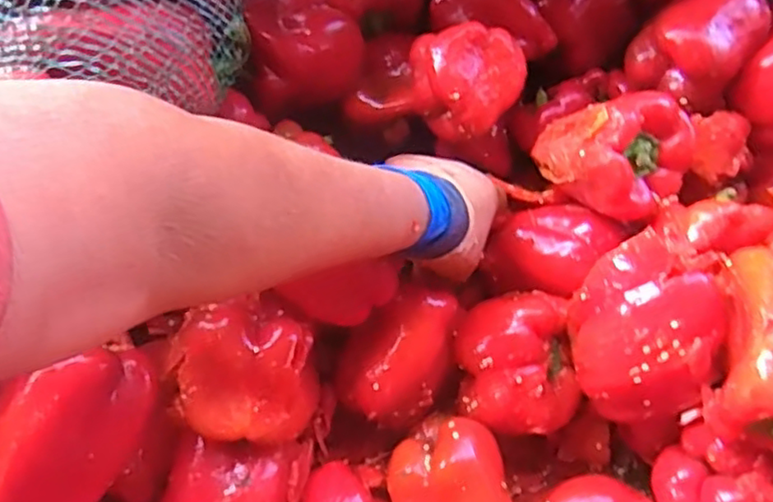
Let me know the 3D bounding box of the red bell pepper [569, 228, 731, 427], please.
[{"bbox_3d":[0.168,0.056,0.424,0.096,0.058,0.096,0,74,0],"label":"red bell pepper"}]

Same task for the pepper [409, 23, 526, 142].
[{"bbox_3d":[0.063,-0.124,0.506,0.087,0.072,0.072,-3,74,-1],"label":"pepper"}]

